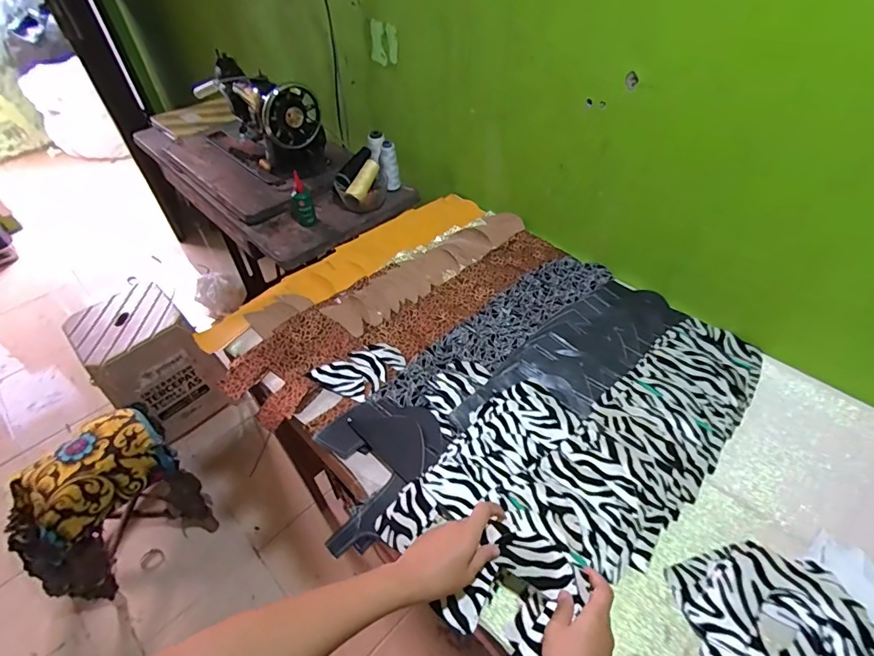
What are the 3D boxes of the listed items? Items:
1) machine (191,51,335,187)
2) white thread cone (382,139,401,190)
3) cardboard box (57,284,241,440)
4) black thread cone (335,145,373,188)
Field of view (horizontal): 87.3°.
[{"bbox_3d":[-0.457,-0.539,1.167,0.176,0.204,0.396,-34,55,-26],"label":"machine"},{"bbox_3d":[-0.113,-0.390,1.108,0.039,0.115,0.039,-12,26,-8],"label":"white thread cone"},{"bbox_3d":[-0.895,0.110,1.442,0.316,0.373,0.277,31,56,27],"label":"cardboard box"},{"bbox_3d":[-0.190,-0.373,1.060,0.036,0.032,0.126,16,50,16],"label":"black thread cone"}]

